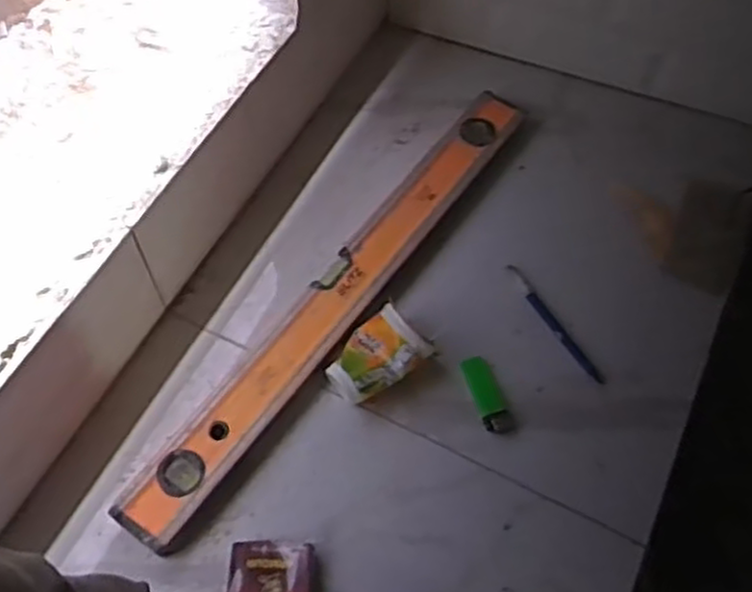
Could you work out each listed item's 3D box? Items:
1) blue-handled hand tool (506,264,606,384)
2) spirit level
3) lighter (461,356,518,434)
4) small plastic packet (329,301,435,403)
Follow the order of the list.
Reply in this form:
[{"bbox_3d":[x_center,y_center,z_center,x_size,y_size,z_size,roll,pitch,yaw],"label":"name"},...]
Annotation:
[{"bbox_3d":[0.179,0.026,0.759,0.015,0.013,0.150,-28,66,-16],"label":"blue-handled hand tool"},{"bbox_3d":[-0.025,-0.008,0.753,0.059,0.034,0.589,34,65,15],"label":"spirit level"},{"bbox_3d":[0.107,0.095,0.723,0.028,0.011,0.077,-17,63,-11],"label":"lighter"},{"bbox_3d":[-0.002,0.059,0.714,0.087,0.057,0.062,-31,67,-18],"label":"small plastic packet"}]

